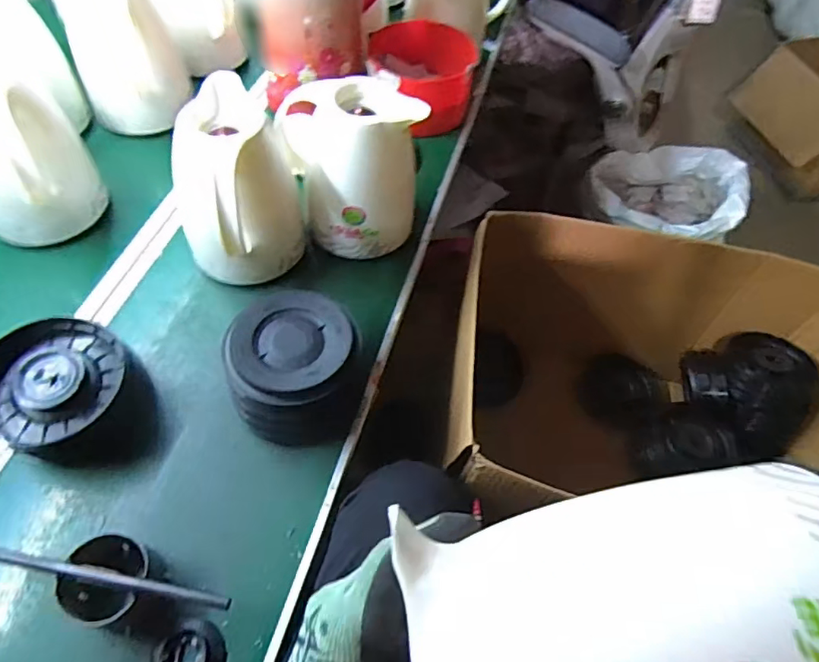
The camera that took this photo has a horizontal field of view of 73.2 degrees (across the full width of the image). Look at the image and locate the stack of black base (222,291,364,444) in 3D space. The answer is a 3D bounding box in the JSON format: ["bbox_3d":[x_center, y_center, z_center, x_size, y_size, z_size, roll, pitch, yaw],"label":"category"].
[{"bbox_3d":[-0.116,0.035,0.563,0.129,0.074,0.138,11,56,2],"label":"stack of black base"}]

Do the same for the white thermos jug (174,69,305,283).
[{"bbox_3d":[-0.189,-0.152,0.607,0.130,0.164,0.165,-19,60,-17],"label":"white thermos jug"}]

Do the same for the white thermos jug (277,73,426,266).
[{"bbox_3d":[-0.065,-0.199,0.661,0.140,0.164,0.144,-15,59,-14],"label":"white thermos jug"}]

